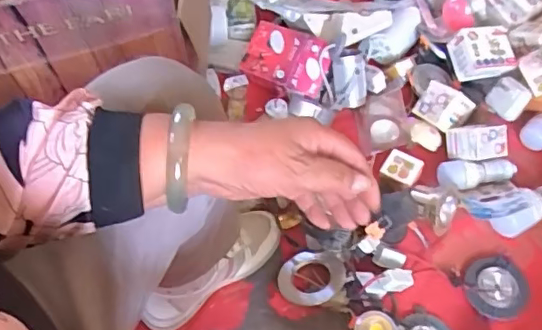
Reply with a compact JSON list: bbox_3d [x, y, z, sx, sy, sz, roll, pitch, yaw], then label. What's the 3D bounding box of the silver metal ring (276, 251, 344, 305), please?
[{"bbox_3d":[0.055,0.167,0.809,0.095,0.024,0.086,-4,37,16],"label":"silver metal ring"}]

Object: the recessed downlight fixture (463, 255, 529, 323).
[{"bbox_3d":[0.331,0.176,0.820,0.085,0.018,0.096,25,61,17],"label":"recessed downlight fixture"}]

